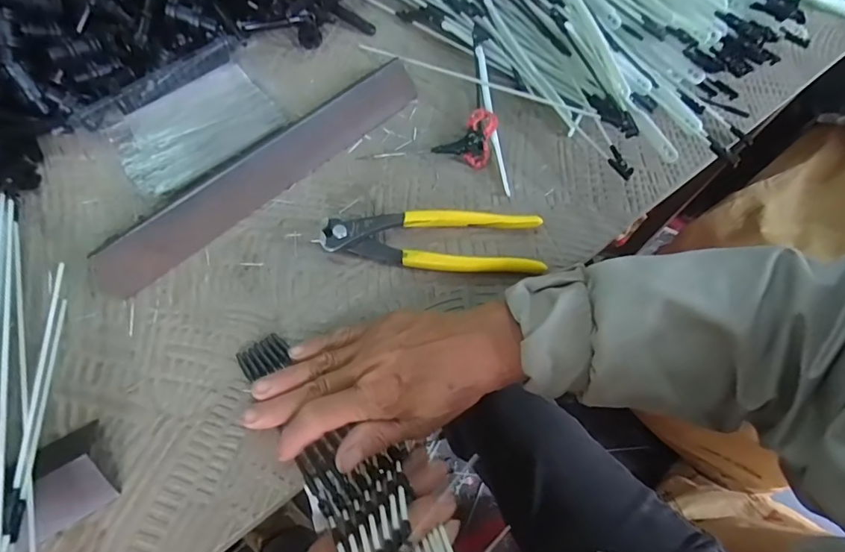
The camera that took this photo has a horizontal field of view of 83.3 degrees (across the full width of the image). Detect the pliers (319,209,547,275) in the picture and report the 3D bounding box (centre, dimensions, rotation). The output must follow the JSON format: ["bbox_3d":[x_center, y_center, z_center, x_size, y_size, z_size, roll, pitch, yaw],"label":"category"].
[{"bbox_3d":[0.009,-0.029,0.356,0.160,0.016,0.050,3,66,-2],"label":"pliers"}]

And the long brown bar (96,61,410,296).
[{"bbox_3d":[-0.115,-0.088,0.367,0.034,0.026,0.283,42,71,14],"label":"long brown bar"}]

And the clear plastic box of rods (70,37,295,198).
[{"bbox_3d":[-0.189,-0.129,0.383,0.130,0.019,0.094,-38,73,-17],"label":"clear plastic box of rods"}]

